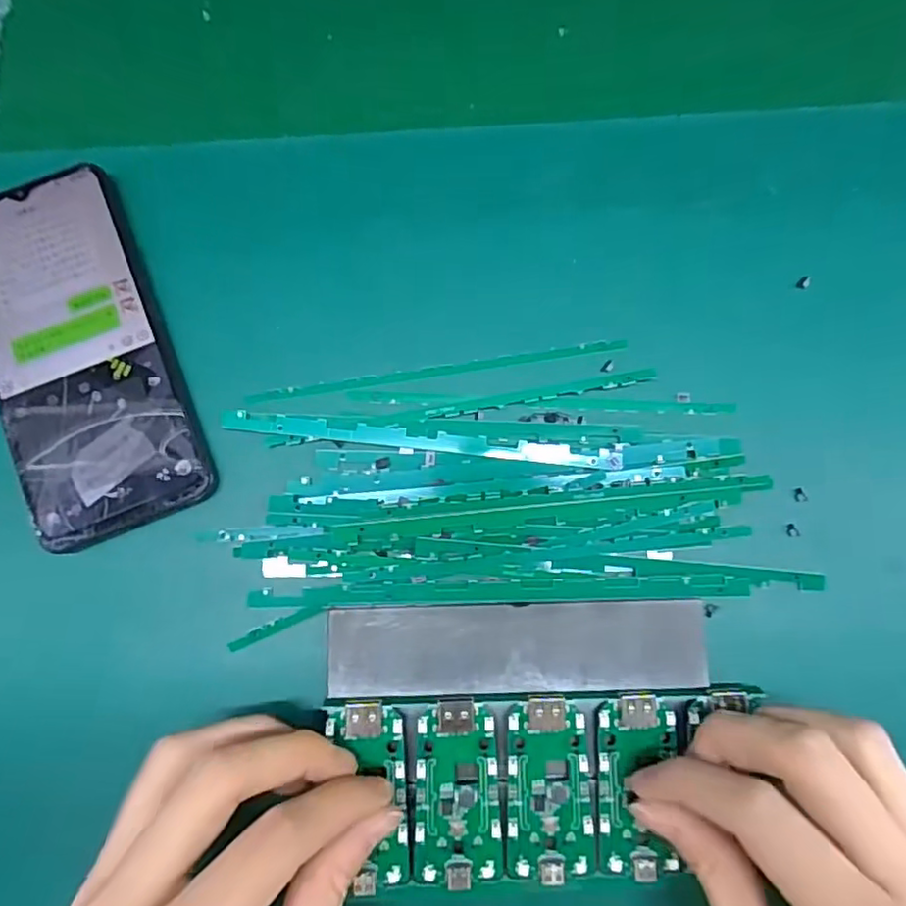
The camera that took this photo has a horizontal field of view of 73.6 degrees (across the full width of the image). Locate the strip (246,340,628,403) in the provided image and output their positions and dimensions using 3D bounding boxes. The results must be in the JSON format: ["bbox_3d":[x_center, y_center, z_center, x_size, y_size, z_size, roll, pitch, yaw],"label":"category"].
[{"bbox_3d":[-0.005,-0.037,0.266,0.163,0.004,0.006,-9,78,-3],"label":"strip"}]

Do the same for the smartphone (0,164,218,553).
[{"bbox_3d":[-0.159,-0.043,0.256,0.071,0.014,0.155,-22,79,-6],"label":"smartphone"}]

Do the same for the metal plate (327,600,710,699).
[{"bbox_3d":[0.025,0.076,0.237,0.145,0.005,0.034,-1,78,-2],"label":"metal plate"}]

